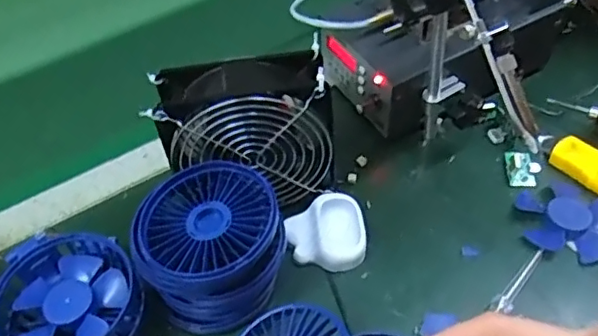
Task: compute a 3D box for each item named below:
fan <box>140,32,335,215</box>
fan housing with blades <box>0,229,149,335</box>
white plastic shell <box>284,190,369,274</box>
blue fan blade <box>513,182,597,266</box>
[{"bbox_3d":[-0.036,-0.021,0.426,0.117,0.114,0.054,-11,51,-4],"label":"fan"},{"bbox_3d":[-0.148,0.094,0.384,0.089,0.052,0.095,-1,51,4],"label":"fan housing with blades"},{"bbox_3d":[0.020,0.048,0.433,0.058,0.016,0.058,-2,50,3],"label":"white plastic shell"},{"bbox_3d":[0.197,0.036,0.425,0.068,0.018,0.068,-3,50,3],"label":"blue fan blade"}]

